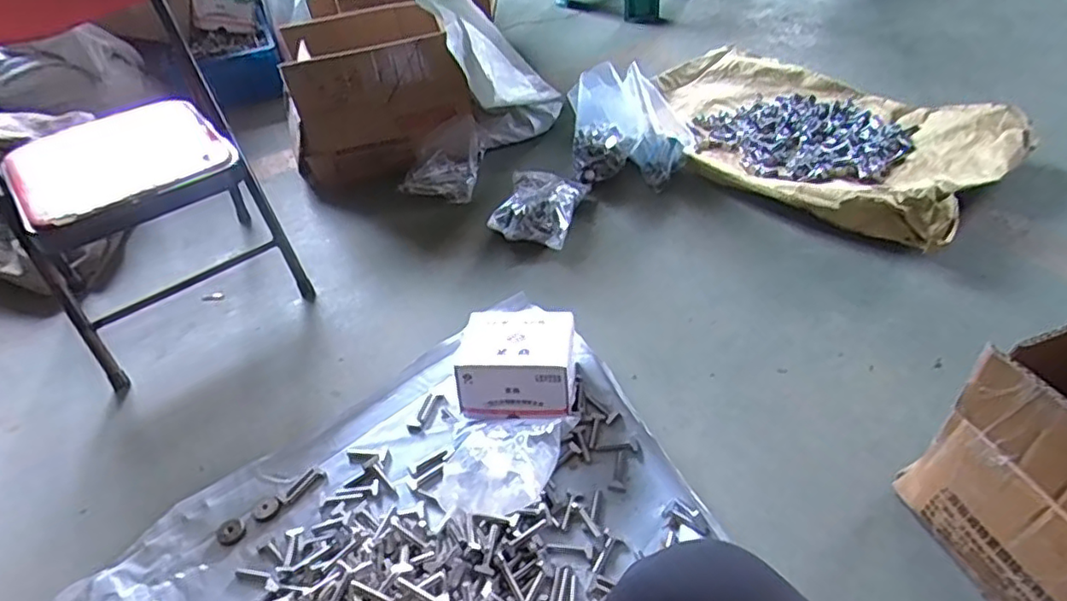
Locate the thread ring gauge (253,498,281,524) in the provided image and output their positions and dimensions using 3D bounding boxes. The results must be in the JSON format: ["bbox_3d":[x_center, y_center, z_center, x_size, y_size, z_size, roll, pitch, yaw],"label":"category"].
[{"bbox_3d":[-0.329,0.258,0.781,0.032,0.004,0.031,-2,45,2],"label":"thread ring gauge"}]

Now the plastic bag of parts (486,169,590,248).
[{"bbox_3d":[0.009,-0.173,1.153,0.141,0.058,0.186,9,45,15],"label":"plastic bag of parts"}]

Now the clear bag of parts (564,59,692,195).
[{"bbox_3d":[0.178,-0.330,1.192,0.226,0.172,0.145,8,45,14],"label":"clear bag of parts"}]

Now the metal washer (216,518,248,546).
[{"bbox_3d":[-0.365,0.278,0.763,0.032,0.004,0.032,-2,45,2],"label":"metal washer"}]

